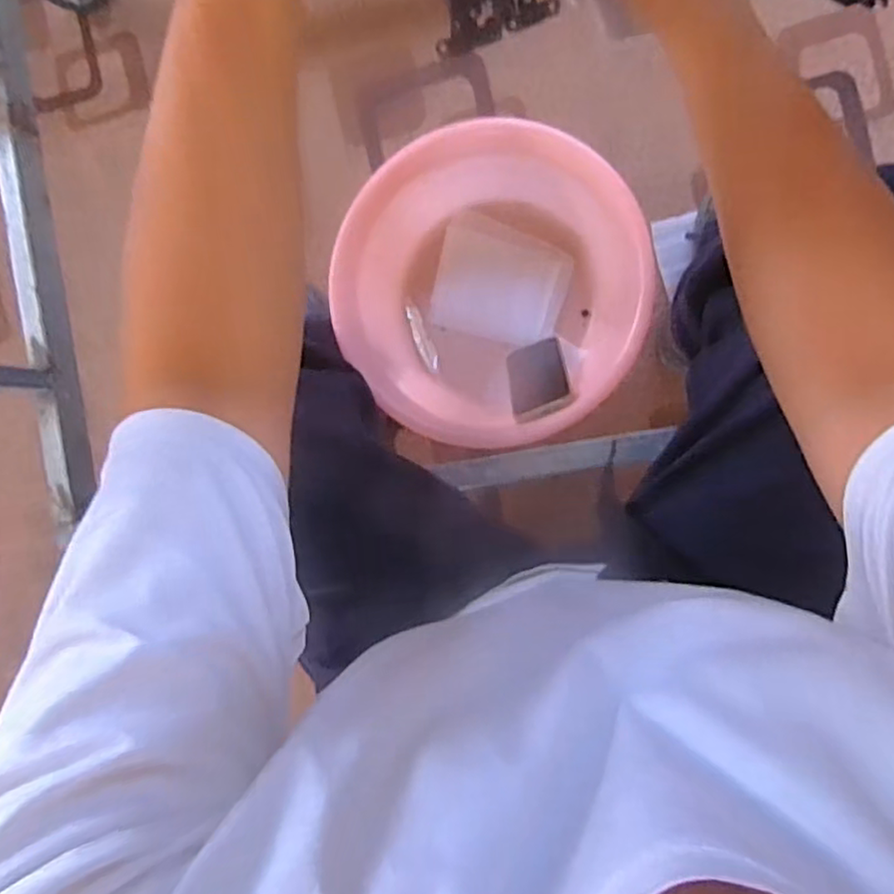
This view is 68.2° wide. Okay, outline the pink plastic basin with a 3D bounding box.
[{"bbox_3d":[0.054,-0.176,0.810,0.340,0.138,0.328,0,91,10],"label":"pink plastic basin"}]

